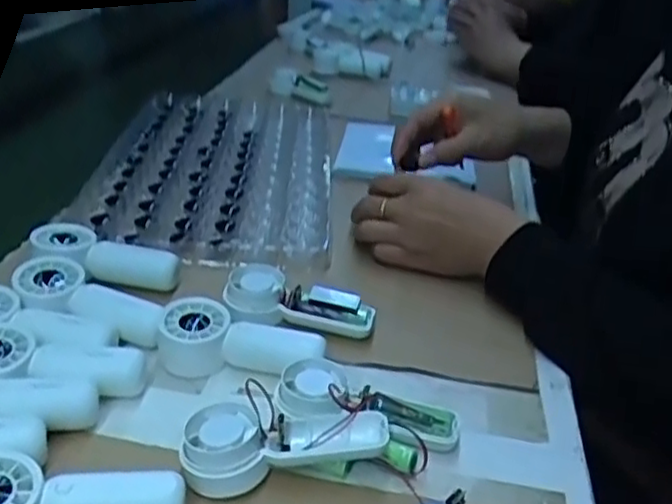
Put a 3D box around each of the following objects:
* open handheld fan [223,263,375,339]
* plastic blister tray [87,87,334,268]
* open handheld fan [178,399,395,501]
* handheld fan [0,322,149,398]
[{"bbox_3d":[-0.026,0.034,0.511,0.107,0.028,0.033,7,29,4],"label":"open handheld fan"},{"bbox_3d":[-0.118,-0.098,0.747,0.219,0.018,0.397,3,29,-2],"label":"plastic blister tray"},{"bbox_3d":[-0.028,0.110,0.382,0.107,0.034,0.044,3,29,-4],"label":"open handheld fan"},{"bbox_3d":[-0.177,0.074,0.429,0.111,0.032,0.048,7,29,3],"label":"handheld fan"}]

